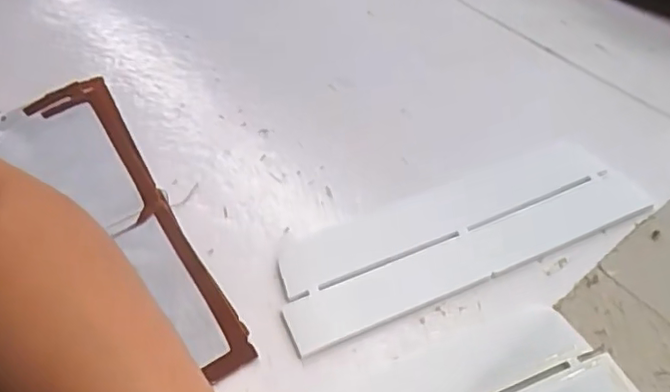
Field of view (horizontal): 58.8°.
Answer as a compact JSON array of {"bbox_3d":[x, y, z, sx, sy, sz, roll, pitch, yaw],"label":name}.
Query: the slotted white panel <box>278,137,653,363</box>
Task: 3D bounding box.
[{"bbox_3d":[0.071,0.022,0.351,0.216,0.006,0.068,-20,53,-13],"label":"slotted white panel"}]

